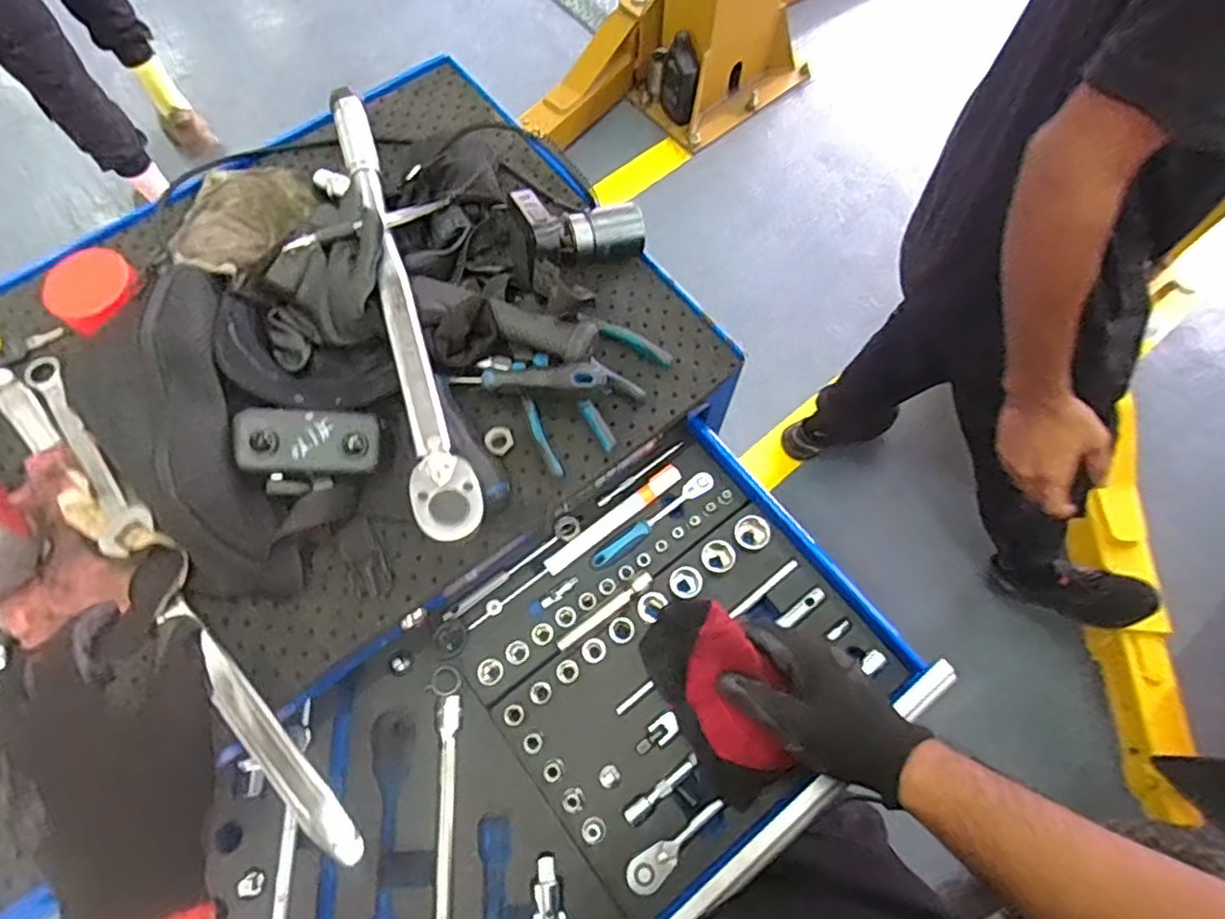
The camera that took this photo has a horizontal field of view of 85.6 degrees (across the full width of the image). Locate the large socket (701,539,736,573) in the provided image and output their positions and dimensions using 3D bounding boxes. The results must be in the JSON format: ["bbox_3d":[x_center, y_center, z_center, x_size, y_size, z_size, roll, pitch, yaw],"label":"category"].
[{"bbox_3d":[0.090,0.085,0.564,0.027,0.022,0.027,0,61,0],"label":"large socket"}]

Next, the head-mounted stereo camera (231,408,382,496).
[{"bbox_3d":[-0.218,-0.011,0.477,0.095,0.017,0.050,-4,93,-13],"label":"head-mounted stereo camera"}]

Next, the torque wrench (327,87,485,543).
[{"bbox_3d":[-0.174,-0.142,0.521,0.047,0.034,0.448,-17,62,-9],"label":"torque wrench"}]

